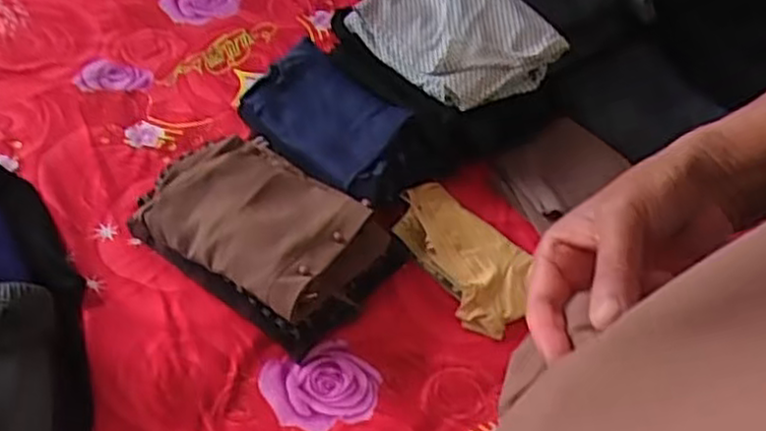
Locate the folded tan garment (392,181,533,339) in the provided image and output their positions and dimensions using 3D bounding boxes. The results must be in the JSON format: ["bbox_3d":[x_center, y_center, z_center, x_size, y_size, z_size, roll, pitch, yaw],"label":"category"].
[{"bbox_3d":[0.103,0.048,1.002,0.116,0.030,0.234,-28,57,-22],"label":"folded tan garment"}]

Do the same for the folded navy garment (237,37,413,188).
[{"bbox_3d":[-0.083,-0.143,1.105,0.160,0.045,0.269,-47,59,-8],"label":"folded navy garment"}]

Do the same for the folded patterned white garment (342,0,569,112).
[{"bbox_3d":[0.100,-0.260,1.109,0.198,0.083,0.269,-34,59,-25],"label":"folded patterned white garment"}]

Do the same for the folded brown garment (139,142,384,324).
[{"bbox_3d":[-0.168,0.003,0.984,0.309,0.105,0.195,30,56,21],"label":"folded brown garment"}]

